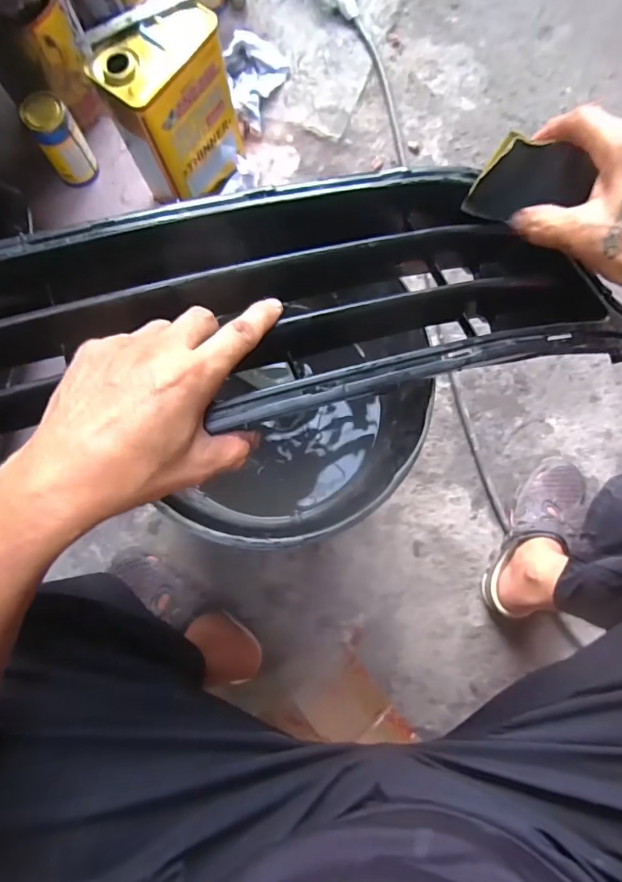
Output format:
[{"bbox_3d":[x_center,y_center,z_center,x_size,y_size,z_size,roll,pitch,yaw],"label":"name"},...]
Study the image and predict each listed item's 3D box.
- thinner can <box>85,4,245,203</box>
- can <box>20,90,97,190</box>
[{"bbox_3d":[-0.206,-0.499,0.741,0.114,0.236,0.167,39,84,6],"label":"thinner can"},{"bbox_3d":[-0.422,-0.508,0.809,0.071,0.129,0.069,0,81,0],"label":"can"}]

